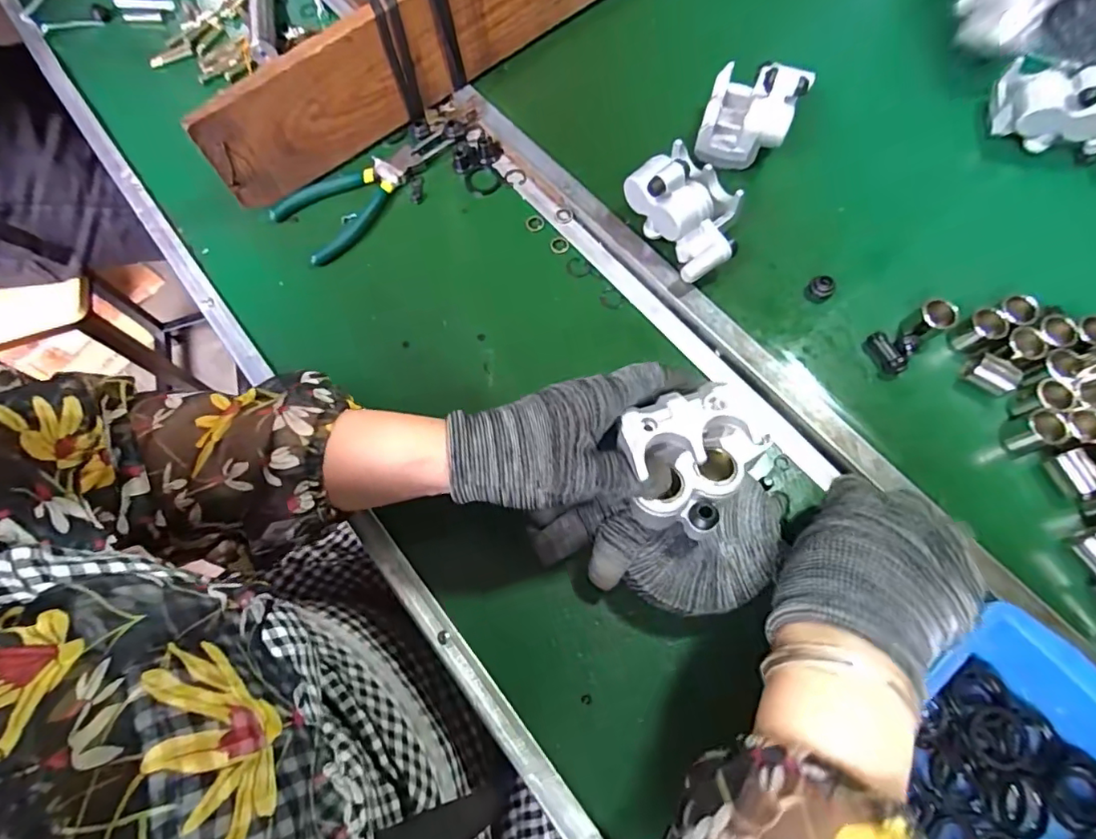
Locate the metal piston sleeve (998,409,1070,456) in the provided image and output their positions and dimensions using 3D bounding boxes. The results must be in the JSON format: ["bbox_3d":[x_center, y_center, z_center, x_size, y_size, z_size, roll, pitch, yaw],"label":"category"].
[{"bbox_3d":[0.332,0.010,0.375,0.021,0.035,0.025,-20,68,-5],"label":"metal piston sleeve"}]

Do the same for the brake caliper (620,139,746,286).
[{"bbox_3d":[0.111,-0.158,0.414,0.073,0.069,0.092,-29,69,-9],"label":"brake caliper"}]

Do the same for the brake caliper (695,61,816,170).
[{"bbox_3d":[0.168,-0.256,0.450,0.072,0.069,0.085,19,70,11],"label":"brake caliper"}]

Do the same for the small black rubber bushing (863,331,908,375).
[{"bbox_3d":[0.248,-0.048,0.398,0.014,0.016,0.033,-18,68,-4],"label":"small black rubber bushing"}]

